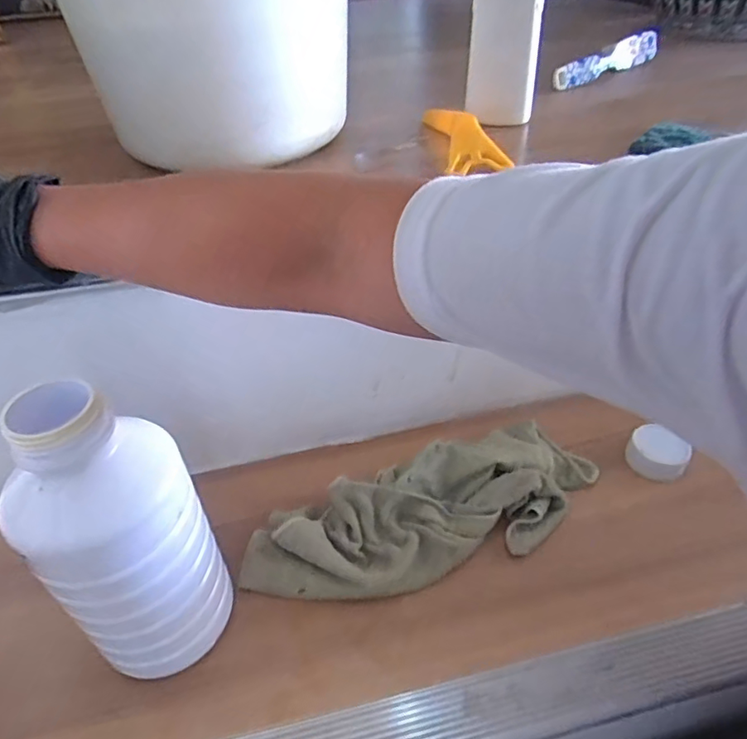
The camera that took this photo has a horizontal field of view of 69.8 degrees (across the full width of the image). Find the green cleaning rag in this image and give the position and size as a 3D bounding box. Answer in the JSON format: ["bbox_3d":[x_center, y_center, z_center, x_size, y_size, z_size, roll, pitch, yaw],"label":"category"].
[{"bbox_3d":[0.047,0.110,0.432,0.304,0.038,0.105,-13,41,-11],"label":"green cleaning rag"}]

